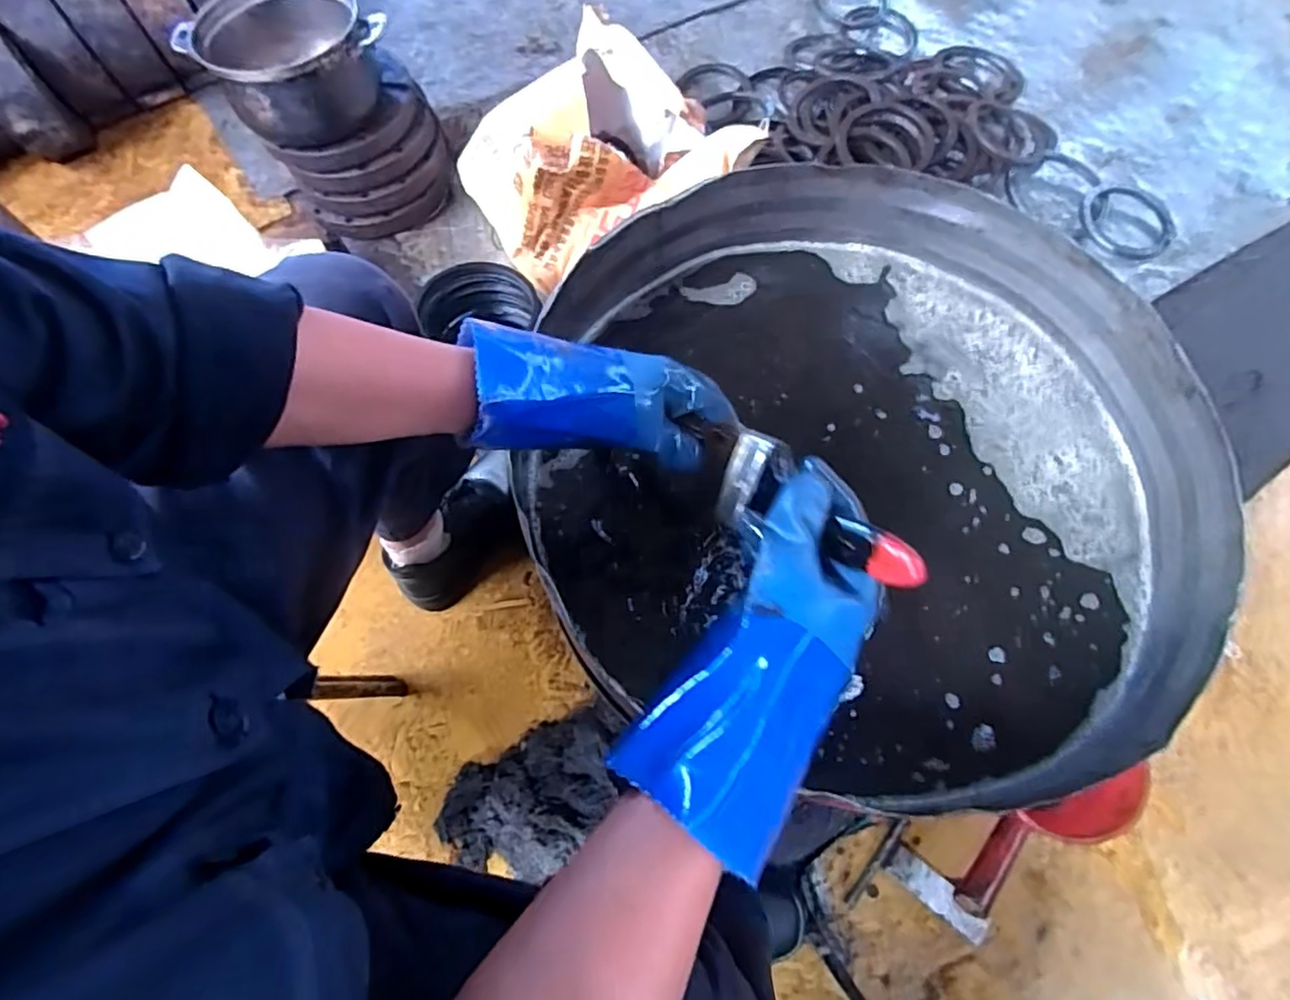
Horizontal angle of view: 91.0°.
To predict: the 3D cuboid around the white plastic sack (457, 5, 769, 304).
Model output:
[{"bbox_3d":[-0.073,-0.503,0.947,0.356,0.207,0.306,-24,68,-10],"label":"white plastic sack"}]

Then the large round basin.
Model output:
[{"bbox_3d":[0.182,-0.041,0.550,0.565,0.096,0.520,-1,67,2],"label":"large round basin"}]

